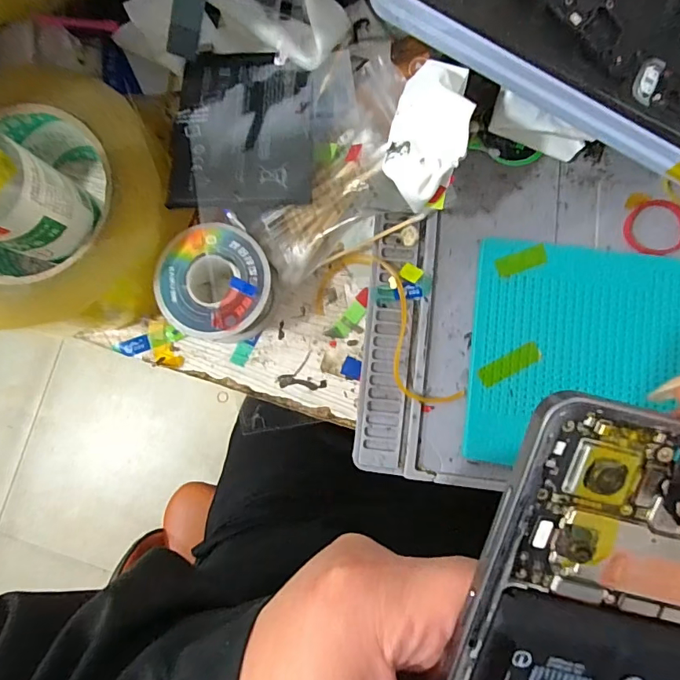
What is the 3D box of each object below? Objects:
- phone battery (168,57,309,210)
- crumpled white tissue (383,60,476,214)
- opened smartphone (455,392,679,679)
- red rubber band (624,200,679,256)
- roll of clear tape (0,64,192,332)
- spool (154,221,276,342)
[{"bbox_3d":[-0.046,-0.101,0.222,0.064,0.006,0.082,-1,72,1],"label":"phone battery"},{"bbox_3d":[0.038,-0.085,0.198,0.031,0.018,0.054,20,109,13],"label":"crumpled white tissue"},{"bbox_3d":[0.064,0.095,0.122,0.073,0.004,0.157,13,102,0],"label":"opened smartphone"},{"bbox_3d":[0.160,-0.057,0.234,0.032,0.004,0.028,-2,85,2],"label":"red rubber band"},{"bbox_3d":[-0.135,-0.061,0.230,0.119,0.050,0.118,0,85,2],"label":"roll of clear tape"},{"bbox_3d":[-0.060,-0.027,0.234,0.052,0.032,0.052,0,85,2],"label":"spool"}]

